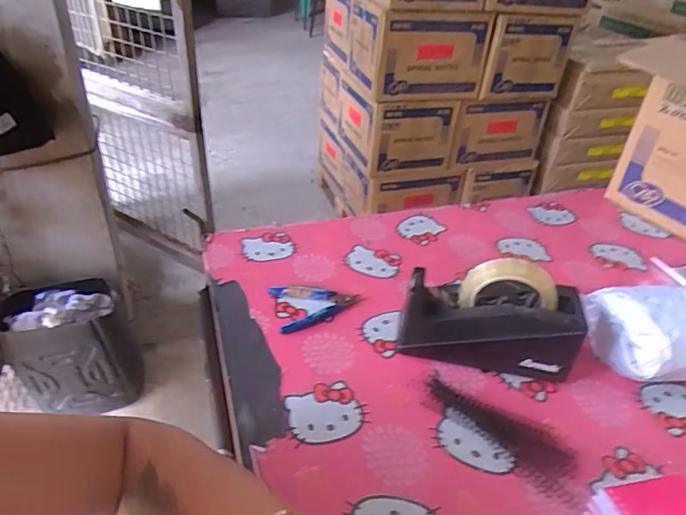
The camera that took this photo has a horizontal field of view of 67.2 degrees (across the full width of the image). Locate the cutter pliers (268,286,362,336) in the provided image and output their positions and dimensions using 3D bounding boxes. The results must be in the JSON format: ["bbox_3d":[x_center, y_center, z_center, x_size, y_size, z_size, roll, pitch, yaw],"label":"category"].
[{"bbox_3d":[-0.034,0.058,0.674,0.113,0.014,0.077,-9,38,-19],"label":"cutter pliers"}]

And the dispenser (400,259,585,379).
[{"bbox_3d":[0.170,0.066,0.598,0.196,0.124,0.073,10,36,6],"label":"dispenser"}]

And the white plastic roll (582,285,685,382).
[{"bbox_3d":[0.402,0.088,0.607,0.189,0.109,0.116,0,36,-7],"label":"white plastic roll"}]

